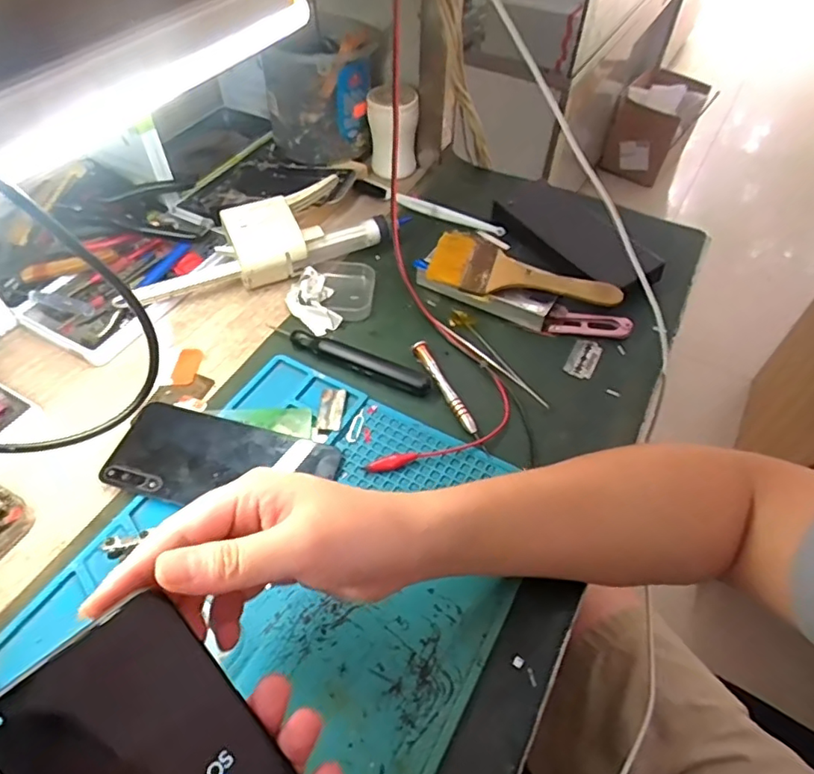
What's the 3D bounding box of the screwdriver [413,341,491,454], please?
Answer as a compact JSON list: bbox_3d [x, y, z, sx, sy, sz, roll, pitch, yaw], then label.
[{"bbox_3d":[0.034,0.005,0.449,0.013,0.007,0.113,-20,55,-18],"label":"screwdriver"}]

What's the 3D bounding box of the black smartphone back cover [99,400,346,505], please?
[{"bbox_3d":[-0.129,0.053,0.400,0.153,0.007,0.070,13,51,7],"label":"black smartphone back cover"}]

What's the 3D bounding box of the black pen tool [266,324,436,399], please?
[{"bbox_3d":[-0.049,-0.024,0.466,0.144,0.012,0.019,21,53,14],"label":"black pen tool"}]

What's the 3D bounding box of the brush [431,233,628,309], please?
[{"bbox_3d":[0.101,-0.095,0.498,0.164,0.014,0.065,16,56,12],"label":"brush"}]

